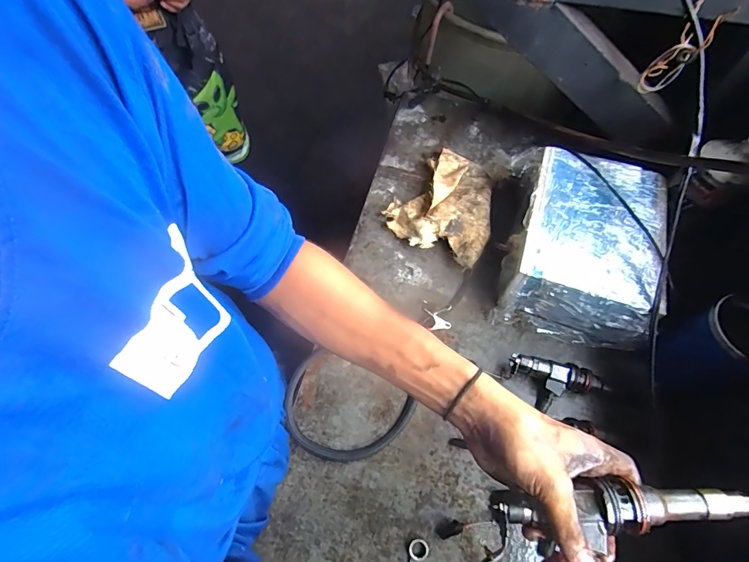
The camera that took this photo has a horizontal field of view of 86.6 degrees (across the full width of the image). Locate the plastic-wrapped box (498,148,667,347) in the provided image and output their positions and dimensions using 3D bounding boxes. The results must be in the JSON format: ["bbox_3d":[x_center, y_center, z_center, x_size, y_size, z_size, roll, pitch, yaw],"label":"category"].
[{"bbox_3d":[0.315,-0.053,0.620,0.195,0.119,0.269,16,64,8],"label":"plastic-wrapped box"}]

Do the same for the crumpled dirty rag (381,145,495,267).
[{"bbox_3d":[0.133,-0.145,0.707,0.183,0.045,0.224,27,66,13],"label":"crumpled dirty rag"}]

